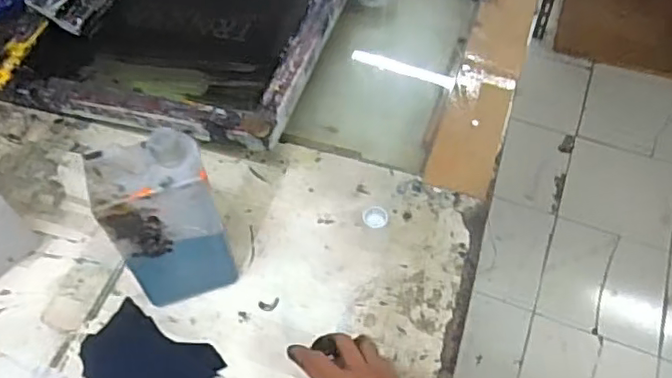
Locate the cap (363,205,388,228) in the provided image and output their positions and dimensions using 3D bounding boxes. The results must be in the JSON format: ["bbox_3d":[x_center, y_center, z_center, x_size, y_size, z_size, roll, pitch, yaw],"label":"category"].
[{"bbox_3d":[0.044,0.034,0.673,0.027,0.018,0.023,4,57,3],"label":"cap"}]

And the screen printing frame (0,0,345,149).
[{"bbox_3d":[-0.171,-0.311,0.855,0.399,0.040,0.574,12,58,15],"label":"screen printing frame"}]

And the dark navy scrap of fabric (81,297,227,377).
[{"bbox_3d":[-0.186,0.162,0.594,0.128,0.007,0.105,-10,57,-7],"label":"dark navy scrap of fabric"}]

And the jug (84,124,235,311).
[{"bbox_3d":[-0.156,0.038,0.550,0.097,0.215,0.066,-18,59,-11],"label":"jug"}]

